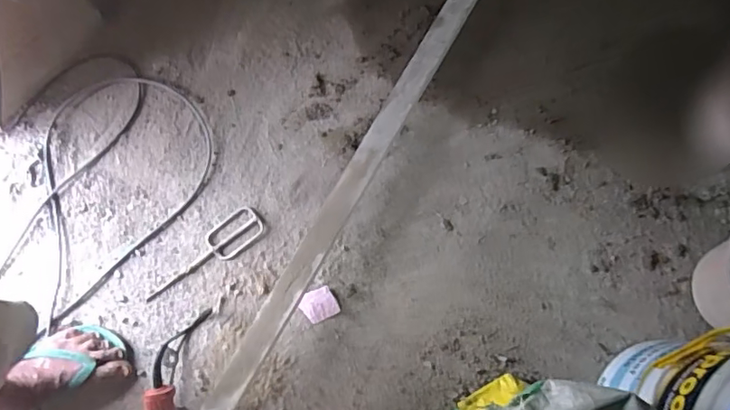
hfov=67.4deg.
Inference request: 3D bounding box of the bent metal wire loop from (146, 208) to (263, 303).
[{"bbox_3d":[-0.289,0.094,0.980,0.237,0.004,0.061,-38,82,-7],"label":"bent metal wire loop"}]

